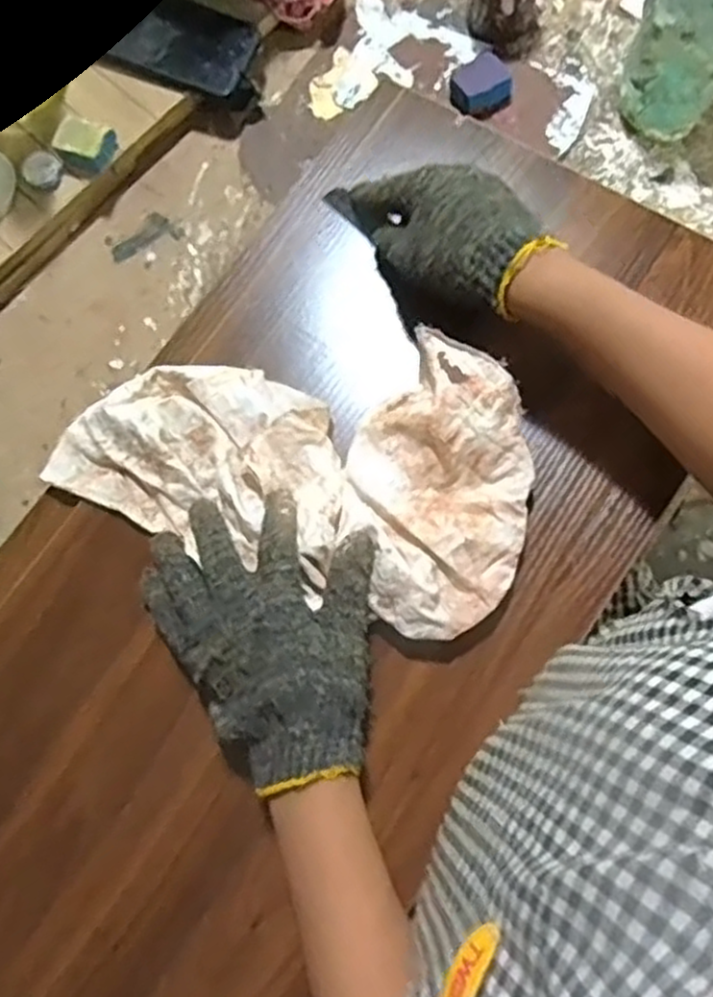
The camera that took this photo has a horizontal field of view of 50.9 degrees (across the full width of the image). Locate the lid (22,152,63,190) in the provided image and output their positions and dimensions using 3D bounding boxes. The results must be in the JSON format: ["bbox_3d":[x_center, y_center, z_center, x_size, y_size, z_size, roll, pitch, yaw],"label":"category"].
[{"bbox_3d":[-0.280,-0.293,0.671,0.033,0.006,0.040,-39,81,-6],"label":"lid"}]

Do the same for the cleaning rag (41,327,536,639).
[{"bbox_3d":[-0.049,-0.025,0.481,0.311,0.039,0.165,10,80,15],"label":"cleaning rag"}]

